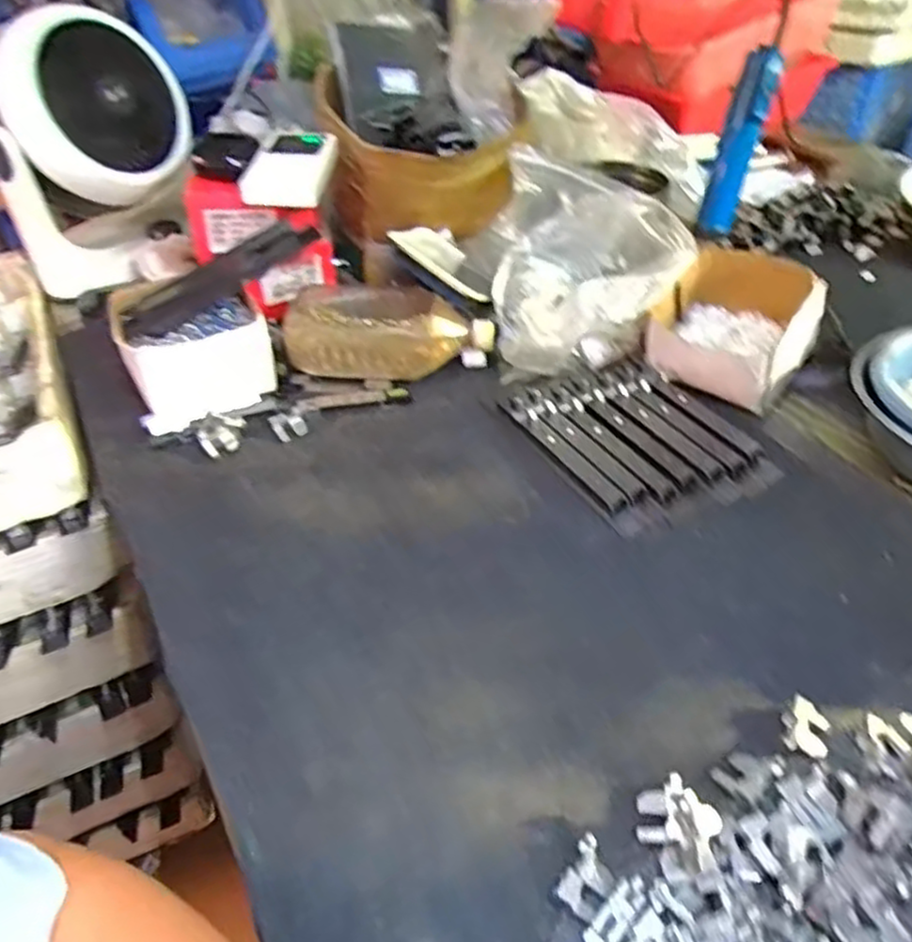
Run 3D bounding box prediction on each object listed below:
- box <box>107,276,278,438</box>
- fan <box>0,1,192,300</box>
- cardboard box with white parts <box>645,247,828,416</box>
[{"bbox_3d":[-0.256,-0.122,0.713,0.130,0.073,0.149,-18,43,-19],"label":"box"},{"bbox_3d":[-0.424,-0.365,0.861,0.213,0.273,0.181,-22,45,-18],"label":"fan"},{"bbox_3d":[0.272,-0.140,0.716,0.139,0.088,0.154,22,46,24],"label":"cardboard box with white parts"}]

